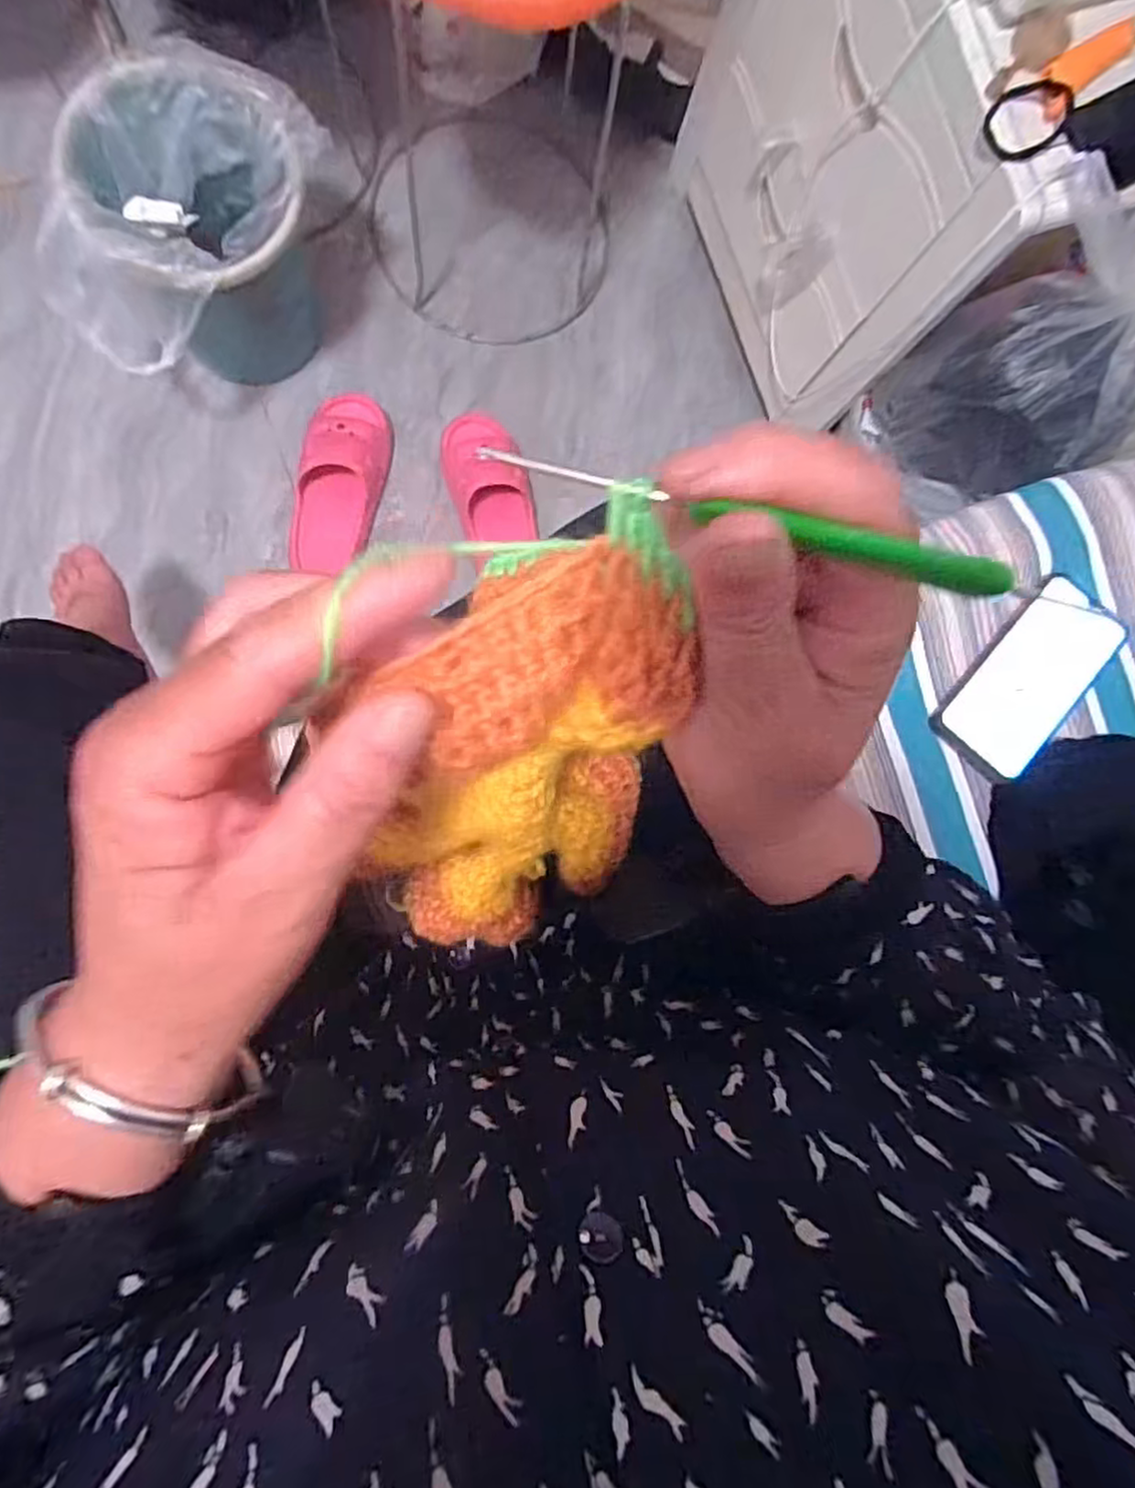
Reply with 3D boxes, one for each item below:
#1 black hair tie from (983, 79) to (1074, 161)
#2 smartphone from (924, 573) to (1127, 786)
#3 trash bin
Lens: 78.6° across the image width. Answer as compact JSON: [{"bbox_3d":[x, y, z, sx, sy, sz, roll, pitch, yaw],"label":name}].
[{"bbox_3d":[0.424,-0.575,0.635,0.063,0.020,0.079,41,82,2],"label":"black hair tie"},{"bbox_3d":[0.363,-0.052,0.535,0.081,0.011,0.173,44,83,-4],"label":"smartphone"},{"bbox_3d":[-0.448,-0.597,0.879,0.243,0.269,0.312,20,86,-7],"label":"trash bin"}]

